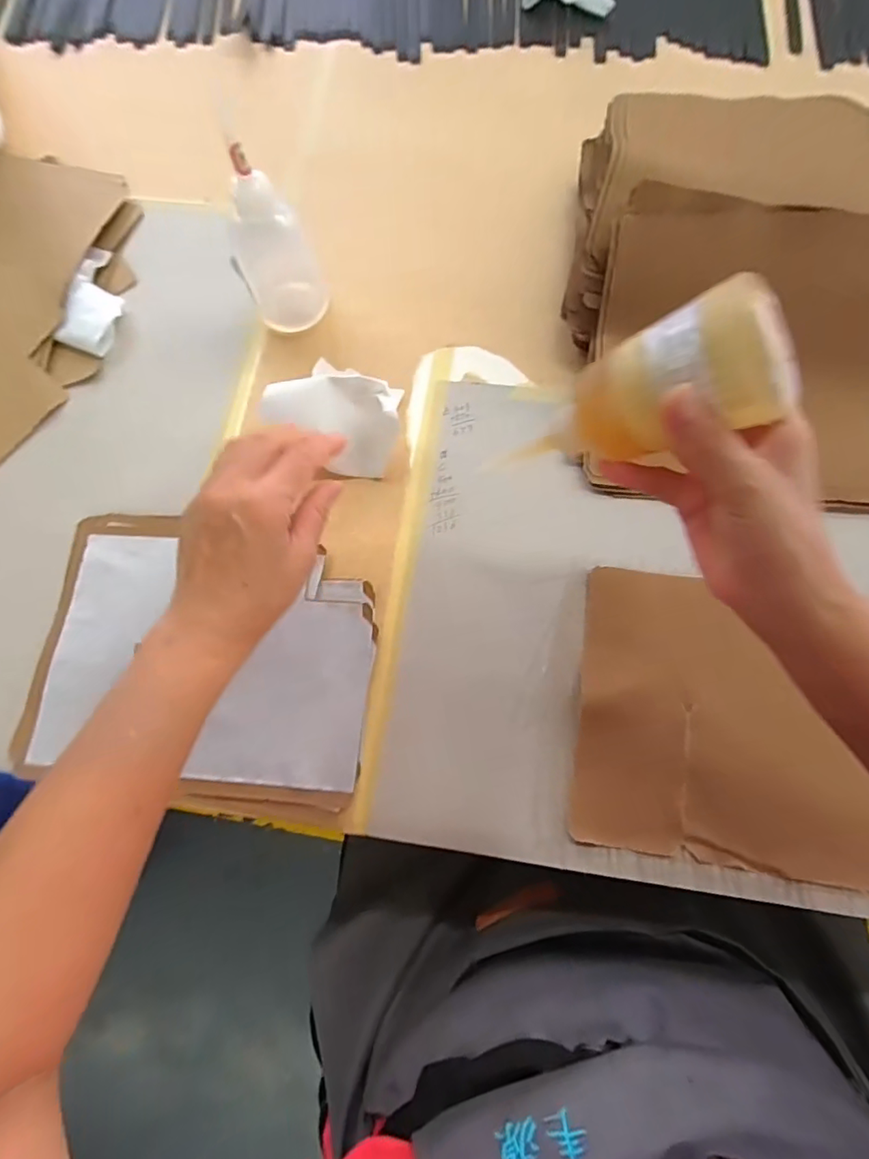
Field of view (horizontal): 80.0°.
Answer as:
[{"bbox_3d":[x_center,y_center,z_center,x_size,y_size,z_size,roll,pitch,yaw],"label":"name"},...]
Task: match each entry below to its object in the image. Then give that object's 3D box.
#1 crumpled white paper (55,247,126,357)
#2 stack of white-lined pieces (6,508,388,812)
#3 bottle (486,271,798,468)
[{"bbox_3d":[-0.312,-0.259,0.481,0.048,0.013,0.110,8,76,5],"label":"crumpled white paper"},{"bbox_3d":[-0.171,0.056,0.390,0.252,0.016,0.199,6,76,3],"label":"stack of white-lined pieces"},{"bbox_3d":[0.102,-0.089,0.271,0.057,0.139,0.048,11,70,-42],"label":"bottle"}]

